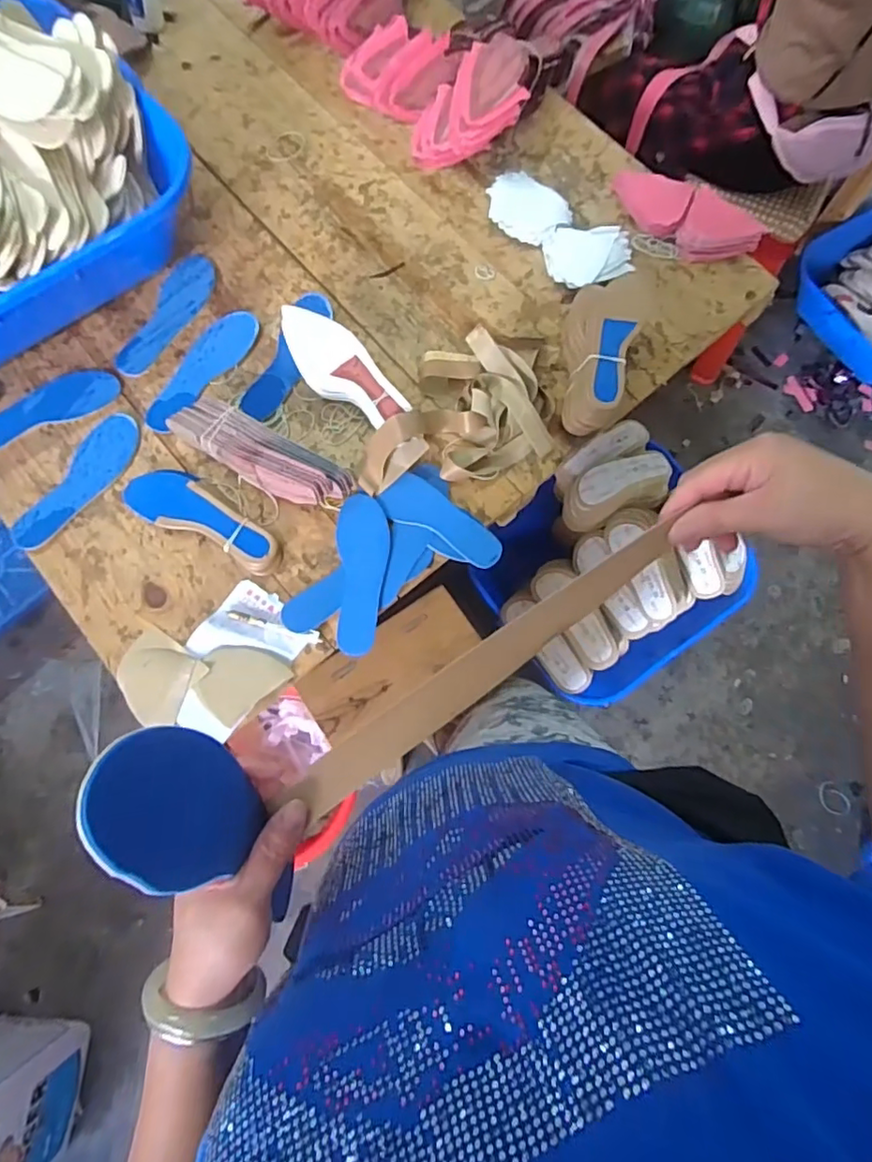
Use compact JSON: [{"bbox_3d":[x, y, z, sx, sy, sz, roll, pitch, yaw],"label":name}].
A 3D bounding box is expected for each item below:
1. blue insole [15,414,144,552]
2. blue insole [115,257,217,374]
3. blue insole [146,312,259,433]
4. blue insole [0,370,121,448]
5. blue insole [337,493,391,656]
[{"bbox_3d":[-0.522,-0.146,0.864,0.078,0.011,0.234,29,75,6],"label":"blue insole"},{"bbox_3d":[-0.428,-0.427,0.946,0.079,0.007,0.236,19,75,3],"label":"blue insole"},{"bbox_3d":[-0.364,-0.328,0.913,0.080,0.007,0.231,28,75,6],"label":"blue insole"},{"bbox_3d":[-0.601,-0.264,0.897,0.231,0.011,0.088,-25,71,-10],"label":"blue insole"},{"bbox_3d":[-0.102,-0.011,0.828,0.072,0.014,0.223,-2,74,-2],"label":"blue insole"}]

